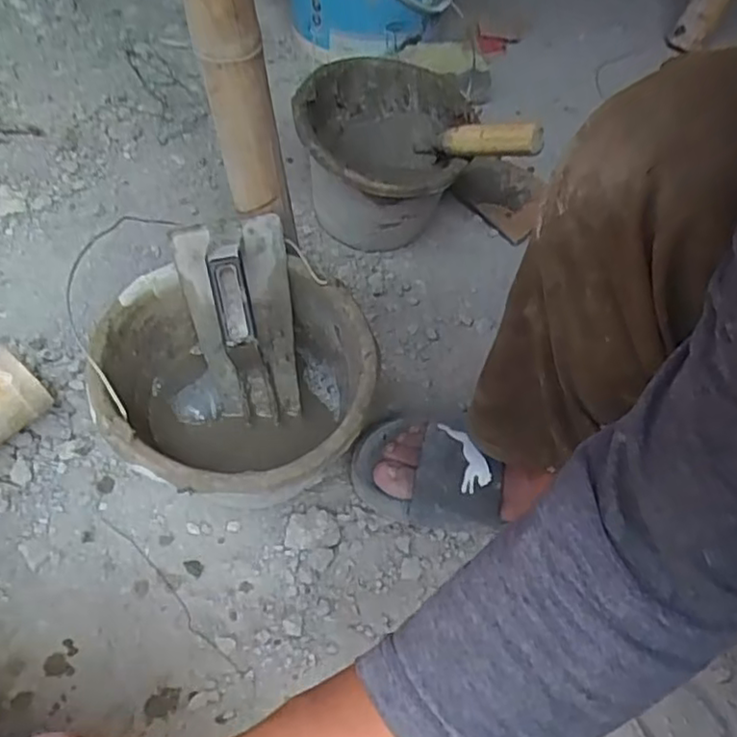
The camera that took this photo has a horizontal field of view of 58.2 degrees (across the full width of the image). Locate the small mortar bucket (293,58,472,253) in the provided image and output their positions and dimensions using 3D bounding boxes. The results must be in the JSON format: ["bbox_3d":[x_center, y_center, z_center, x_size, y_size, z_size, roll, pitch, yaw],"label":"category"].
[{"bbox_3d":[0.013,-0.265,0.874,0.203,0.171,0.255,7,54,0],"label":"small mortar bucket"}]

